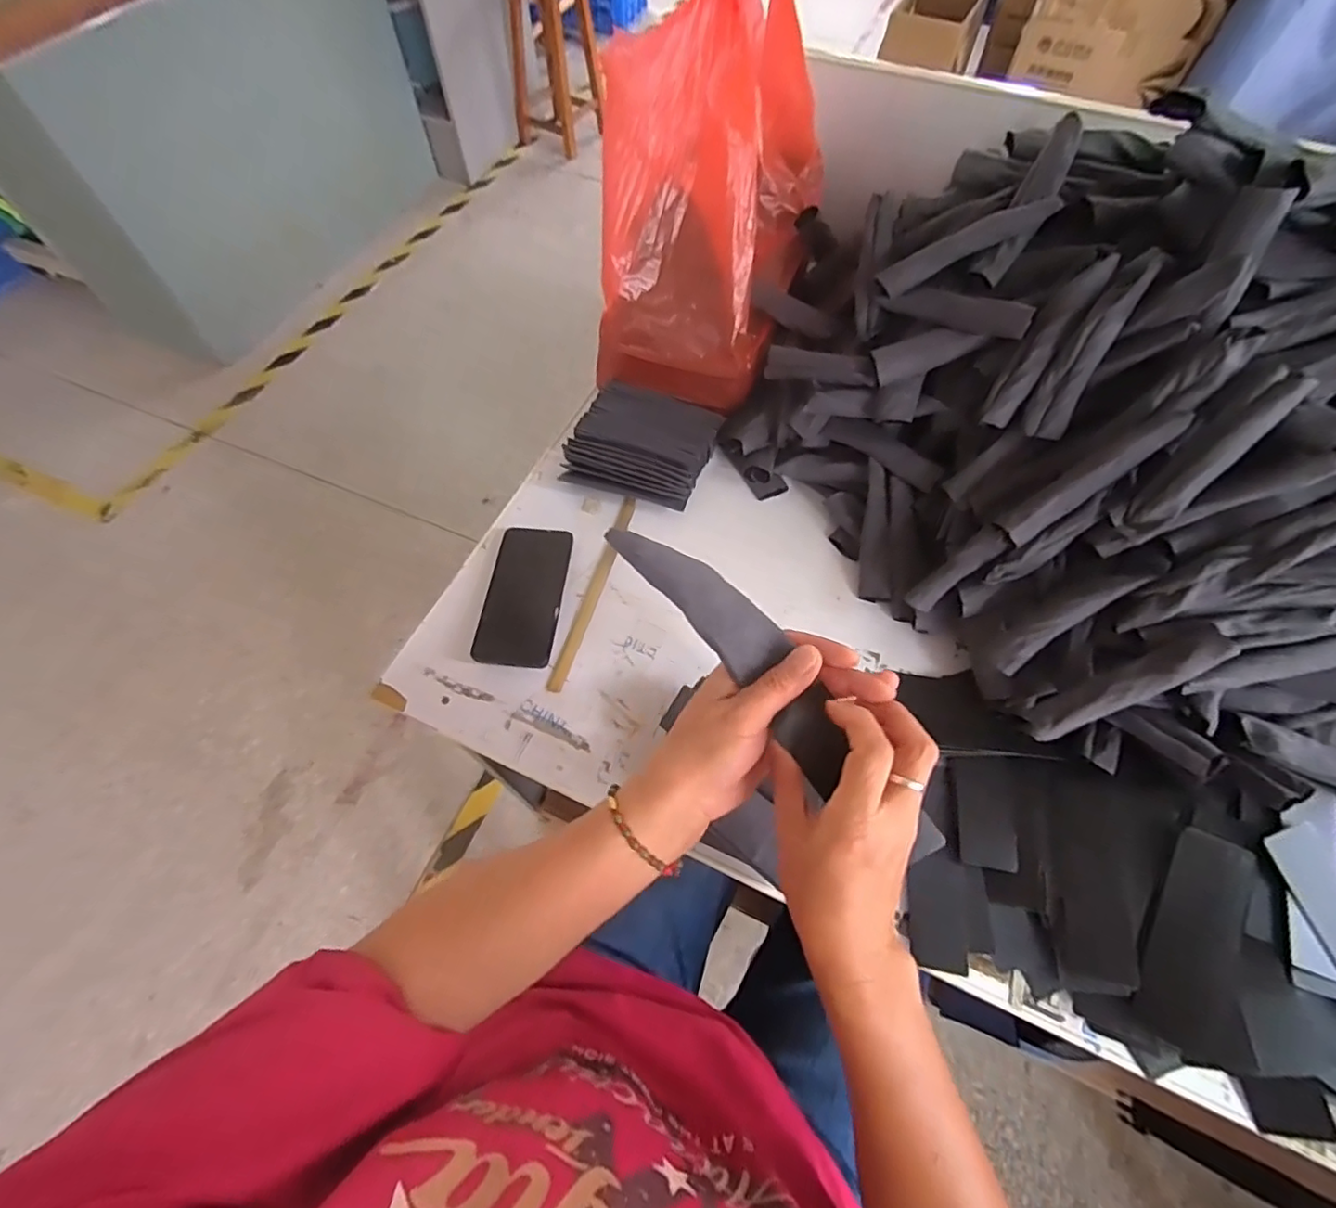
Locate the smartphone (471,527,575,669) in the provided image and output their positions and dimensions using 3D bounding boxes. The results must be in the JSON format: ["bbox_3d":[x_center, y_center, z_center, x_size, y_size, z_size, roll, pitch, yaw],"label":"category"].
[{"bbox_3d":[-0.151,-0.010,0.625,0.079,0.012,0.160,4,63,5],"label":"smartphone"}]

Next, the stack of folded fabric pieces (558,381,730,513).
[{"bbox_3d":[-0.029,-0.191,0.711,0.161,0.046,0.131,17,63,8],"label":"stack of folded fabric pieces"}]

